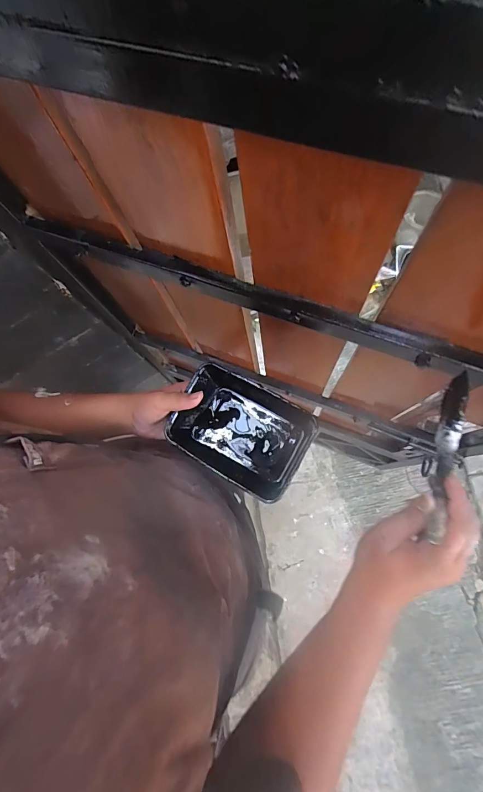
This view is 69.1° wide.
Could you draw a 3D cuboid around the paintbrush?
[{"bbox_3d":[0.202,0.052,0.347,0.020,0.020,0.181,24,64,8],"label":"paintbrush"}]

